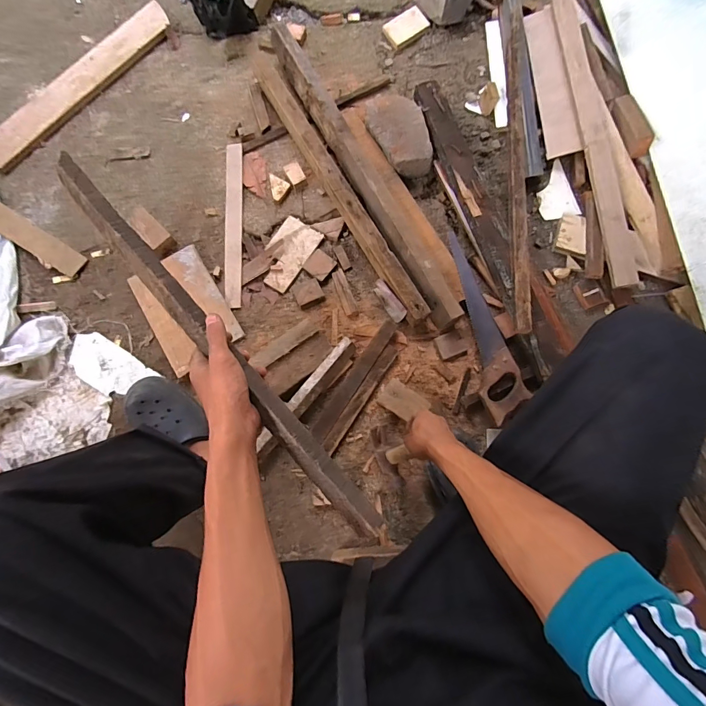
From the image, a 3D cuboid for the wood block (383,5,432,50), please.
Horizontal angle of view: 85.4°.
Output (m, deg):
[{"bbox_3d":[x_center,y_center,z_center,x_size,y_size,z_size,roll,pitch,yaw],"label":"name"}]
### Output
[{"bbox_3d":[0.148,-0.924,1.082,0.115,0.009,0.094,-33,77,4],"label":"wood block"}]

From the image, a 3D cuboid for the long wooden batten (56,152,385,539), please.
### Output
[{"bbox_3d":[-0.174,-0.028,0.441,0.034,0.018,0.579,-42,81,-9],"label":"long wooden batten"}]

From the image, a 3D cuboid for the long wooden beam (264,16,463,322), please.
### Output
[{"bbox_3d":[0.019,-0.452,0.945,0.084,0.087,0.886,-26,78,-6],"label":"long wooden beam"}]

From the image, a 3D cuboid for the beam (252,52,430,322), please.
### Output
[{"bbox_3d":[-0.051,-0.416,0.934,0.052,0.073,0.812,-28,78,-6],"label":"beam"}]

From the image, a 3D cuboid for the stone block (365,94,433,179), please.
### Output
[{"bbox_3d":[0.112,-0.539,0.937,0.123,0.059,0.219,-15,77,-4],"label":"stone block"}]

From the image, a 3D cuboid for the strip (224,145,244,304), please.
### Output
[{"bbox_3d":[-0.293,-0.320,0.939,0.044,0.013,0.436,-3,77,-1],"label":"strip"}]

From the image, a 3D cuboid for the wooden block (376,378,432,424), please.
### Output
[{"bbox_3d":[0.105,0.102,0.793,0.095,0.016,0.059,34,79,7],"label":"wooden block"}]

